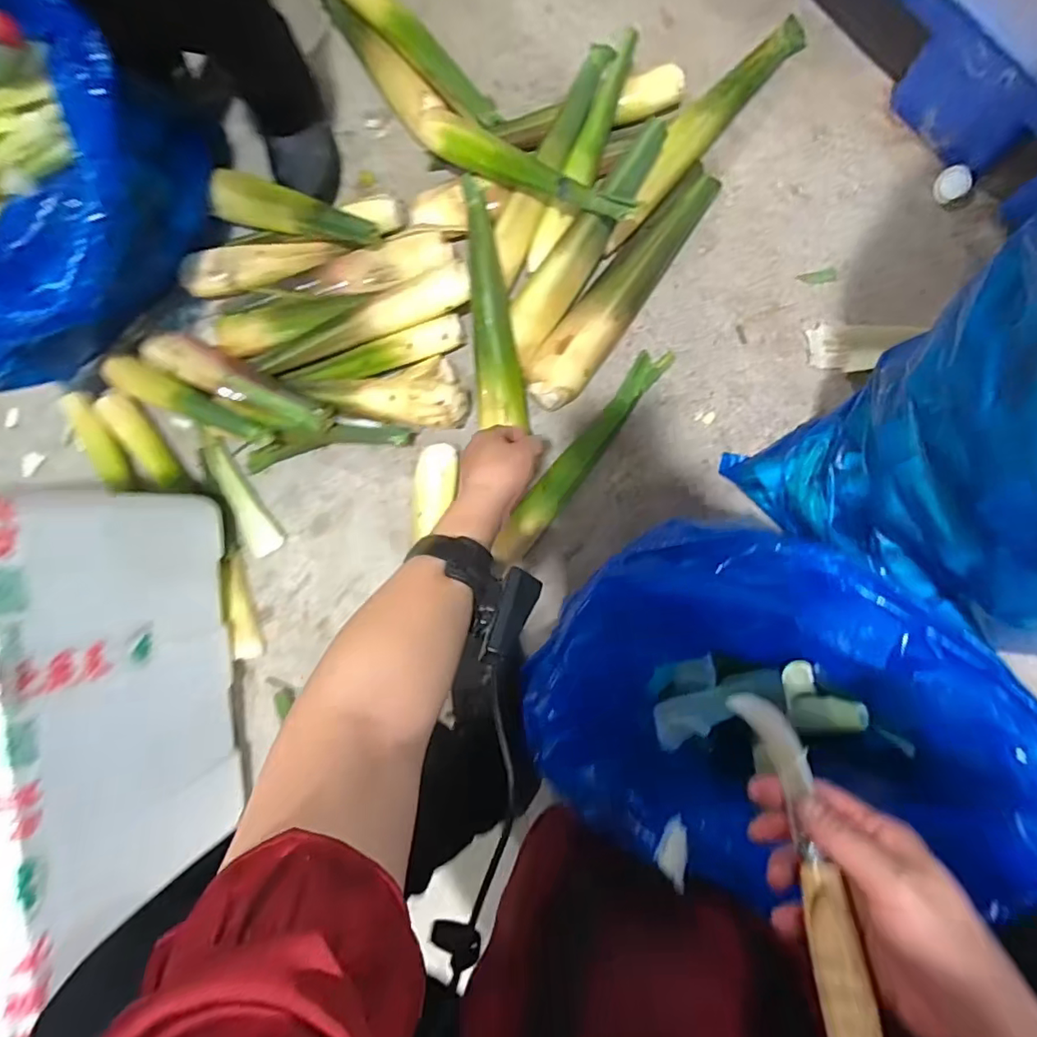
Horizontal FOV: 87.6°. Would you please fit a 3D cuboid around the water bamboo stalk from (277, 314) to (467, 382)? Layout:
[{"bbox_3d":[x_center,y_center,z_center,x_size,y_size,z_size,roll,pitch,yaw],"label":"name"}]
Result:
[{"bbox_3d":[-0.190,-0.210,0.704,0.237,0.027,0.037,-13,87,9],"label":"water bamboo stalk"}]

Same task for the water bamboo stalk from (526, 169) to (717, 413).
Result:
[{"bbox_3d":[0.125,-0.282,0.663,0.069,0.059,0.331,37,95,9],"label":"water bamboo stalk"}]

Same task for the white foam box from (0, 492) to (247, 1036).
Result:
[{"bbox_3d":[-0.625,0.283,0.612,0.455,0.263,0.573,-4,88,9],"label":"white foam box"}]

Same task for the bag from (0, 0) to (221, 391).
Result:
[{"bbox_3d":[-0.546,-0.359,0.633,0.328,0.268,0.322,-16,86,9],"label":"bag"}]

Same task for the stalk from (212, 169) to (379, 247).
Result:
[{"bbox_3d":[-0.286,-0.392,0.687,0.257,0.043,0.045,17,92,10],"label":"stalk"}]

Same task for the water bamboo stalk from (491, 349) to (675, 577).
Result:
[{"bbox_3d":[0.080,-0.083,0.666,0.042,0.057,0.311,38,95,8],"label":"water bamboo stalk"}]

